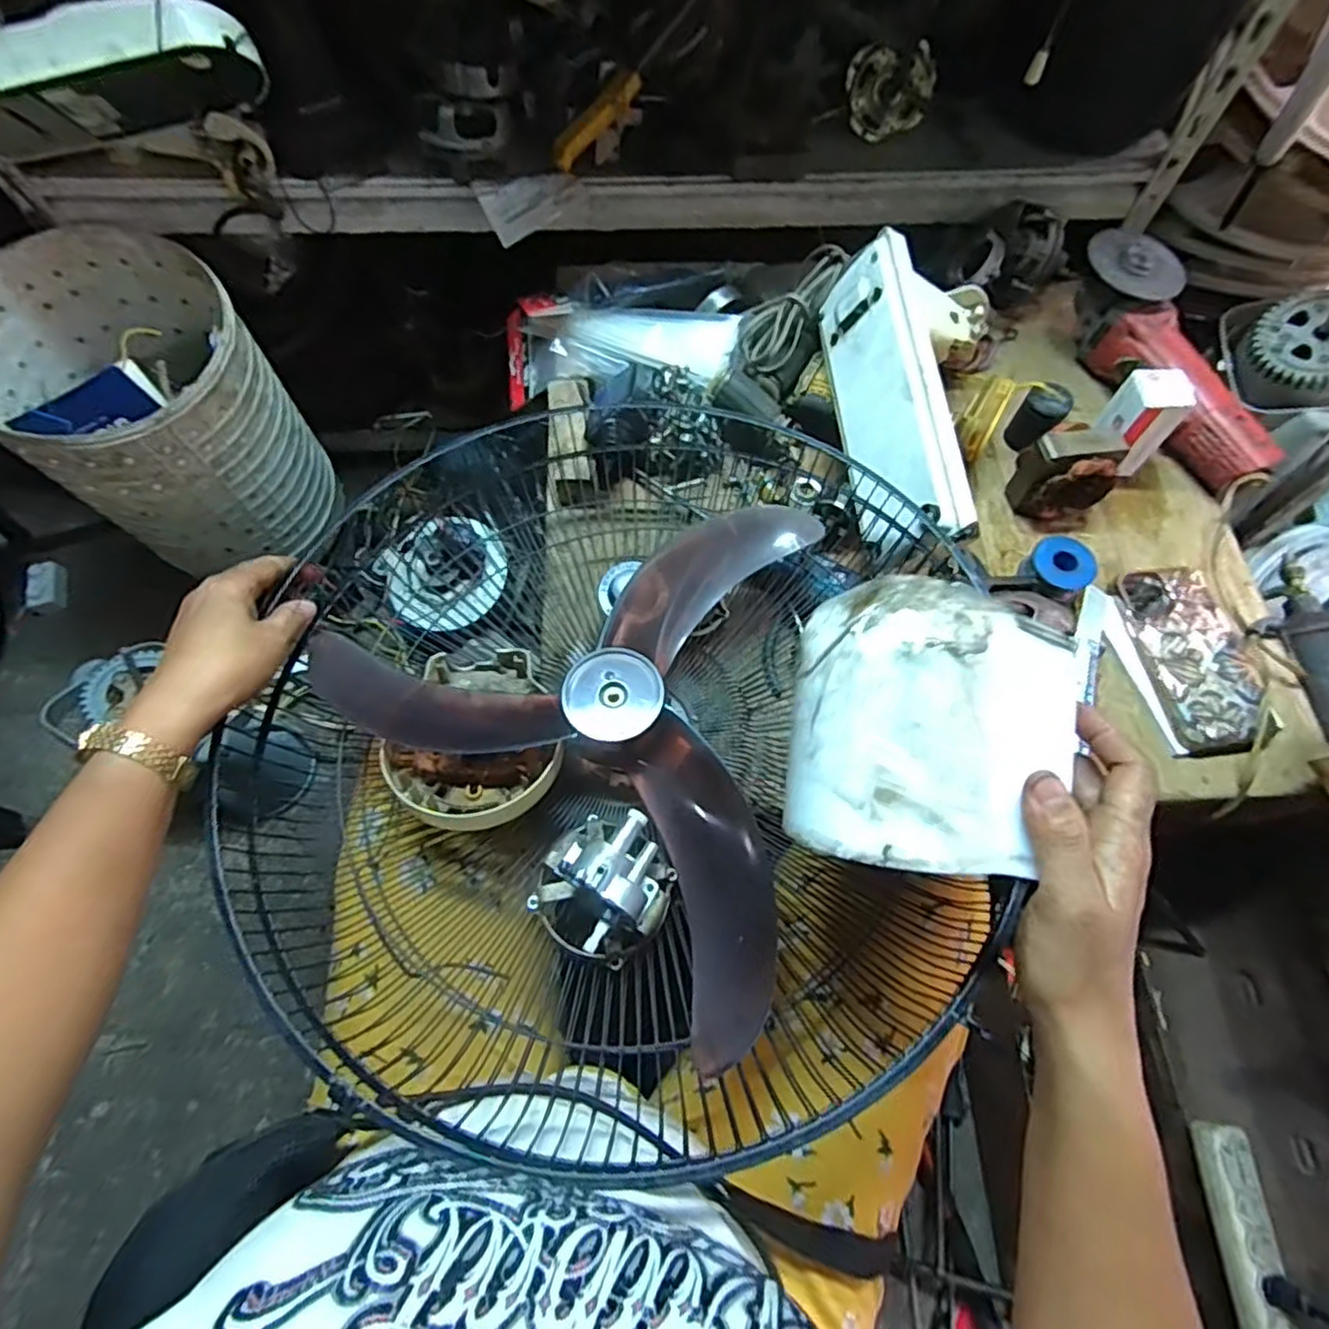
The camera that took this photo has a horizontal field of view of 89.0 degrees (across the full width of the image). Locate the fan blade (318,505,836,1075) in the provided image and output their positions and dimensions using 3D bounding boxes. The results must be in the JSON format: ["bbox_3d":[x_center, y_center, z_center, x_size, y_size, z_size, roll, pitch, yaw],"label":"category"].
[{"bbox_3d":[-0.003,0.003,0.484,0.373,0.056,0.330,39,72,14],"label":"fan blade"}]

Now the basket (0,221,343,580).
[{"bbox_3d":[-0.561,-0.264,0.783,0.252,0.315,0.256,-41,73,-16],"label":"basket"}]

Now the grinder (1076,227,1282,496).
[{"bbox_3d":[0.495,-0.296,0.665,0.089,0.078,0.281,-11,67,-6],"label":"grinder"}]

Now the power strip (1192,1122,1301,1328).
[{"bbox_3d":[0.506,0.502,0.580,0.042,0.022,0.175,3,67,0],"label":"power strip"}]

